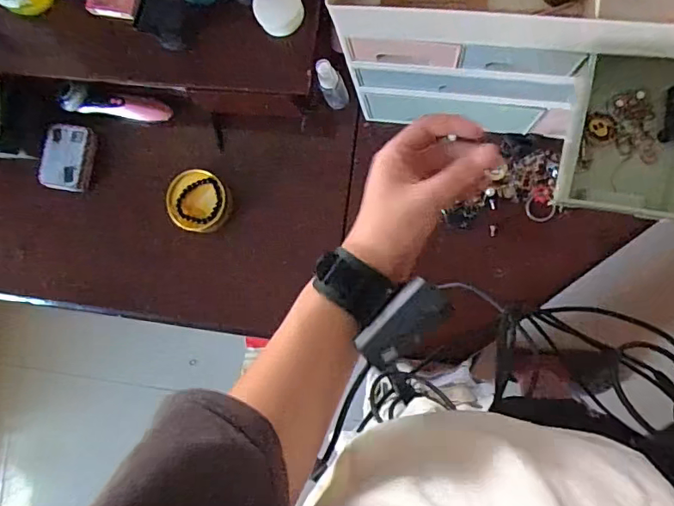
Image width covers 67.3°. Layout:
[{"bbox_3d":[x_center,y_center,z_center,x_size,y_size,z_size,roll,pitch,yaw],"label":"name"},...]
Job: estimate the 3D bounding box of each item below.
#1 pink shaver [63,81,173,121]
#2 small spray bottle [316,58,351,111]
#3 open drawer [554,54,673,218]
[{"bbox_3d":[-0.319,-0.215,0.735,0.154,0.025,0.034,8,89,-7],"label":"pink shaver"},{"bbox_3d":[-0.006,-0.211,0.639,0.029,0.105,0.021,-31,83,7],"label":"small spray bottle"},{"bbox_3d":[0.250,-0.101,0.427,0.098,0.049,0.132,7,88,9],"label":"open drawer"}]

